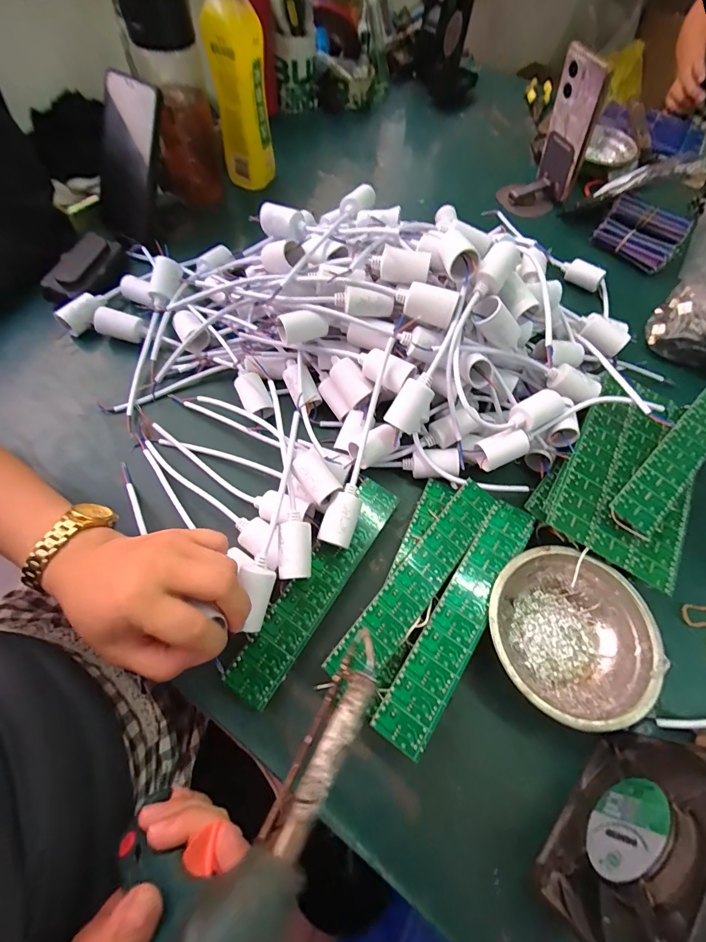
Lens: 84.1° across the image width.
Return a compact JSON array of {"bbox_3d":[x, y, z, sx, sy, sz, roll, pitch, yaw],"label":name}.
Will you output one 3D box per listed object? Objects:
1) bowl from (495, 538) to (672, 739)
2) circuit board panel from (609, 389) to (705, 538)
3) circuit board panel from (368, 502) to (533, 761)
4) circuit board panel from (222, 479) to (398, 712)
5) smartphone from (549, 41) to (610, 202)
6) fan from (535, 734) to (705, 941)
[{"bbox_3d":[0.171,0.131,0.318,0.125,0.042,0.125,2,64,-3],"label":"bowl"},{"bbox_3d":[0.301,-0.016,0.359,0.198,0.005,0.036,-38,68,-21],"label":"circuit board panel"},{"bbox_3d":[0.089,0.112,0.313,0.039,0.004,0.212,31,66,17],"label":"circuit board panel"},{"bbox_3d":[-0.026,0.092,0.329,0.037,0.008,0.200,33,66,8],"label":"circuit board panel"},{"bbox_3d":[0.302,-0.483,0.550,0.017,0.157,0.069,-31,66,-3],"label":"smartphone"},{"bbox_3d":[0.176,0.224,0.227,0.121,0.120,0.048,-39,72,-20],"label":"fan"}]

